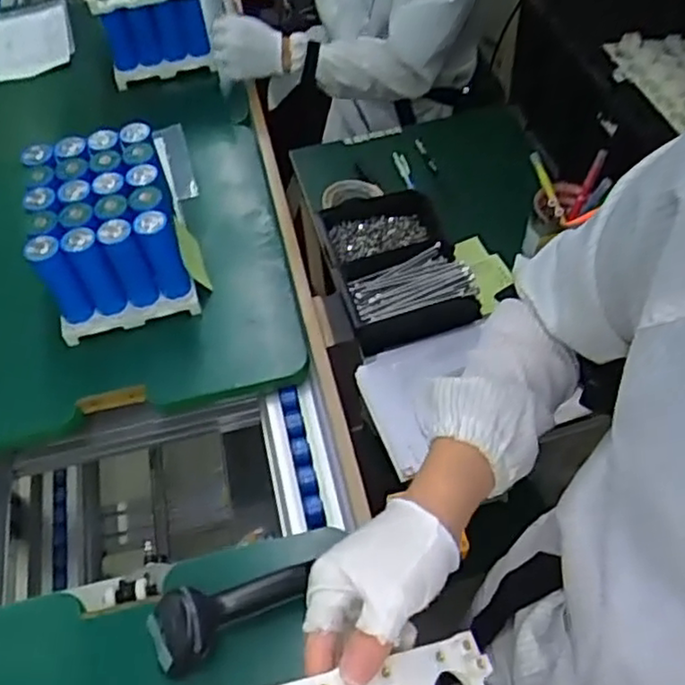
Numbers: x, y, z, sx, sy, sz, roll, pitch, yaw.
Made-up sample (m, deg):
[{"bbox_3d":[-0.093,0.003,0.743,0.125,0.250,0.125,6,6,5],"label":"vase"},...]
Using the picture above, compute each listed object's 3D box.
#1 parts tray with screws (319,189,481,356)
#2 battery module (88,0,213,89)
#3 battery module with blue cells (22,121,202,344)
[{"bbox_3d":[0.069,-0.109,0.934,0.163,0.064,0.231,-13,55,-6],"label":"parts tray with screws"},{"bbox_3d":[-0.348,-0.600,1.214,0.175,0.166,0.231,-18,55,-9],"label":"battery module"},{"bbox_3d":[-0.305,-0.141,0.914,0.174,0.166,0.213,-15,55,-7],"label":"battery module with blue cells"}]

